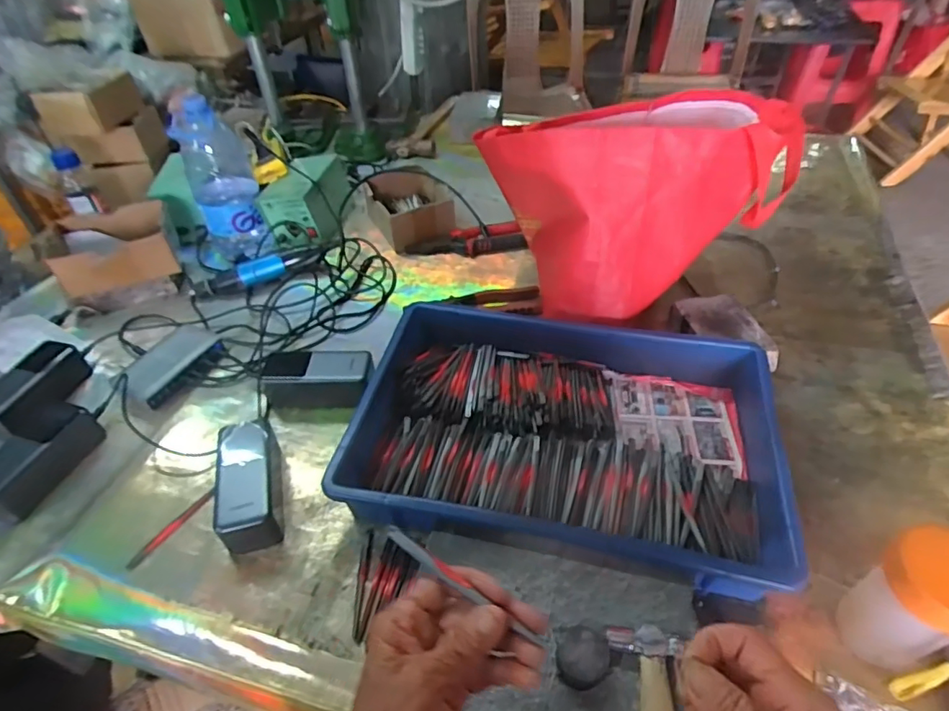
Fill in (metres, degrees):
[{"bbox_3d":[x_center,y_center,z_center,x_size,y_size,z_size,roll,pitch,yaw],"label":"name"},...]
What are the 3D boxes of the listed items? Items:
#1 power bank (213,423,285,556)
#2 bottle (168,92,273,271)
[{"bbox_3d":[-0.233,0.134,0.561,0.055,0.057,0.133,-14,46,-10],"label":"power bank"},{"bbox_3d":[-0.391,-0.257,0.839,0.107,0.237,0.074,-24,48,-19],"label":"bottle"}]

